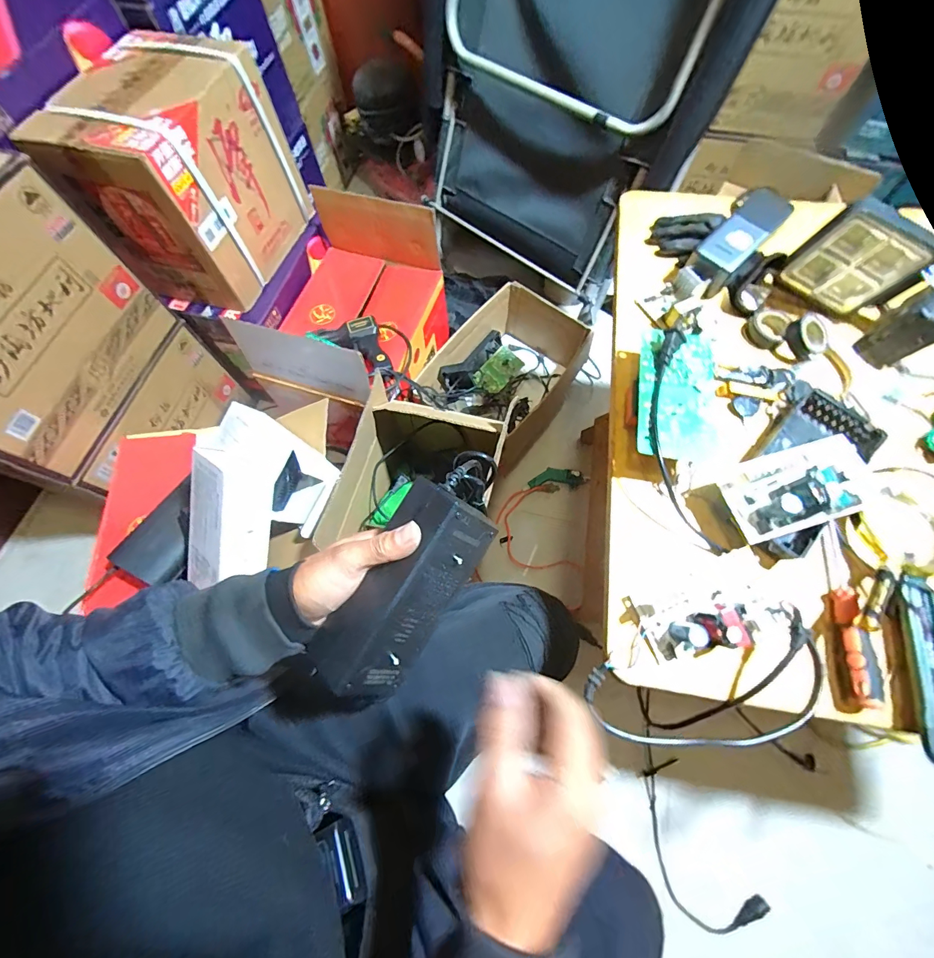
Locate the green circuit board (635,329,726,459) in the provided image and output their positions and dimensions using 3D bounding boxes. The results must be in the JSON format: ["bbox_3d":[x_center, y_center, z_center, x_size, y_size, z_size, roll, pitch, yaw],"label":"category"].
[{"bbox_3d":[0.223,-0.093,0.430,0.085,0.017,0.157,7,69,5],"label":"green circuit board"}]

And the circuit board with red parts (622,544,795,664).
[{"bbox_3d":[0.224,0.116,0.366,0.132,0.038,0.073,-21,69,-6],"label":"circuit board with red parts"}]

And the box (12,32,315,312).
[{"bbox_3d":[-0.494,-0.547,0.752,0.203,0.299,0.343,22,71,10],"label":"box"}]

